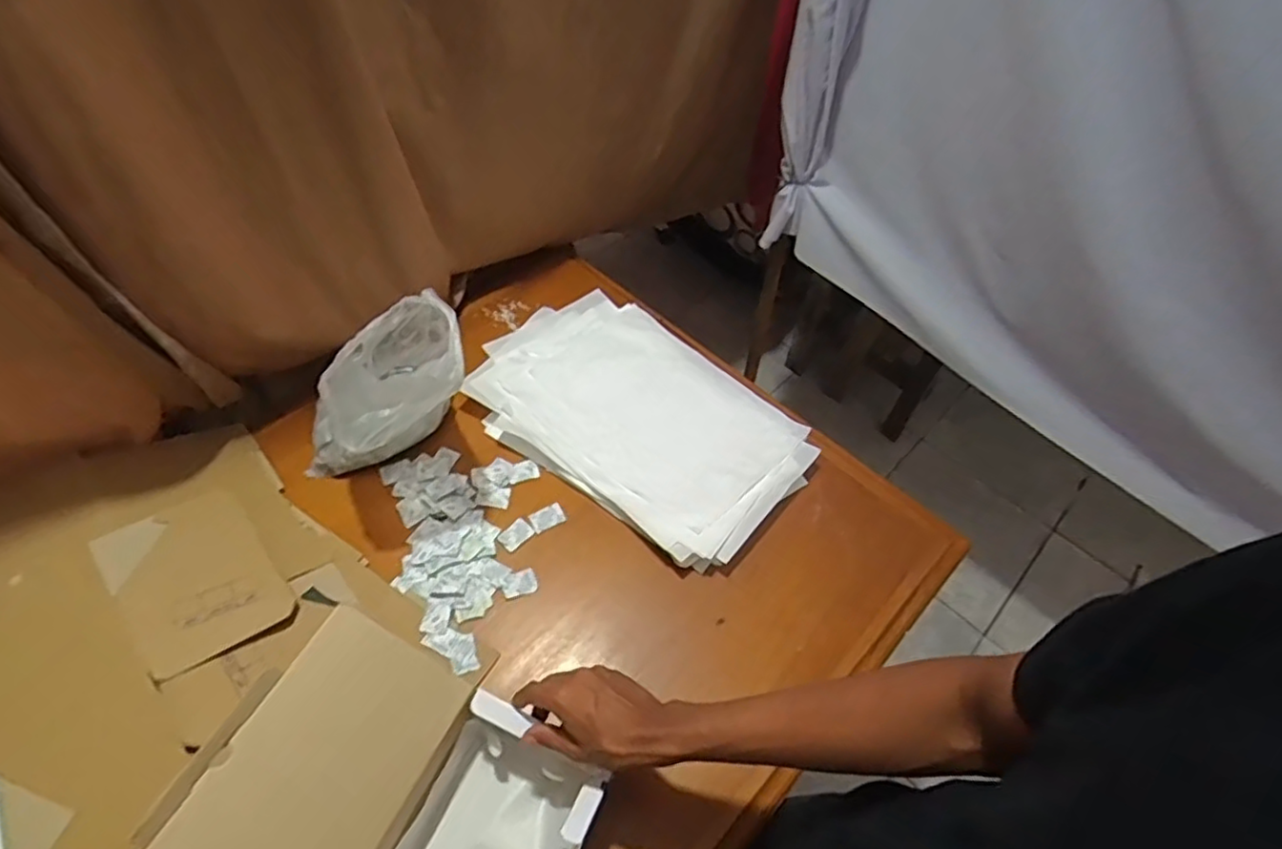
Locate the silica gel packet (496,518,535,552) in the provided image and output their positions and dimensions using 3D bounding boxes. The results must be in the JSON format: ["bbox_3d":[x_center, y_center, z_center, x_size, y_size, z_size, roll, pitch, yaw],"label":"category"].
[{"bbox_3d":[-0.156,0.138,0.824,0.032,0.004,0.042,36,59,21],"label":"silica gel packet"}]

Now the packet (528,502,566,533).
[{"bbox_3d":[-0.120,0.119,0.844,0.042,0.006,0.032,-23,58,-20],"label":"packet"}]

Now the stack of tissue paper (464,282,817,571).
[{"bbox_3d":[-0.005,-0.014,0.917,0.447,0.030,0.300,38,60,22],"label":"stack of tissue paper"}]

